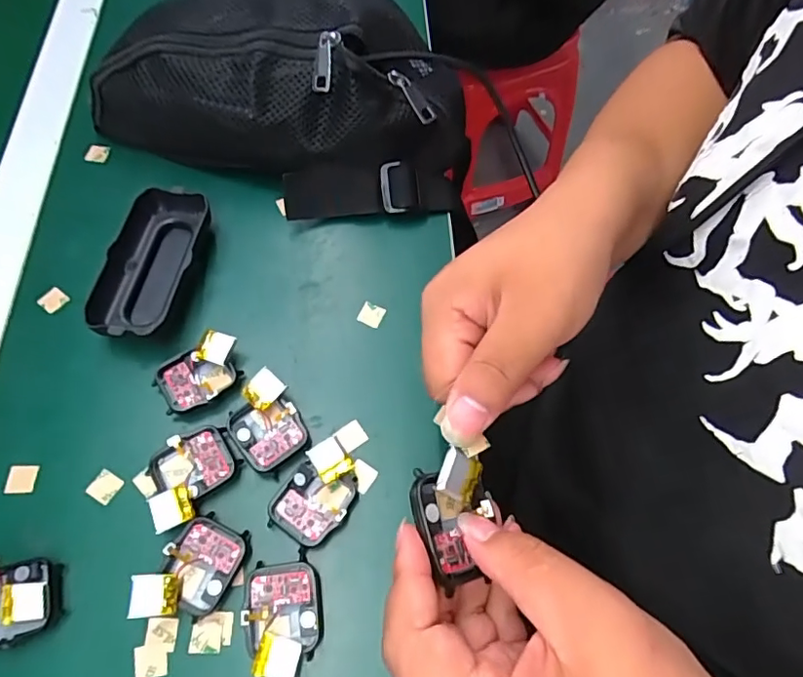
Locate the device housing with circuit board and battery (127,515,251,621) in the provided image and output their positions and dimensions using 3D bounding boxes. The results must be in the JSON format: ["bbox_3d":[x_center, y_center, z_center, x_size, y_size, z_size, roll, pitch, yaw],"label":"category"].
[{"bbox_3d":[-0.109,0.122,0.285,0.038,0.020,0.055,32,67,14],"label":"device housing with circuit board and battery"}]

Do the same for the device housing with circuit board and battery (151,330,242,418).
[{"bbox_3d":[-0.123,0.022,0.336,0.052,0.016,0.038,-34,68,-17],"label":"device housing with circuit board and battery"}]

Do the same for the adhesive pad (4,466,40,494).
[{"bbox_3d":[-0.219,0.081,0.315,0.016,0.004,0.016,-2,63,-2],"label":"adhesive pad"}]

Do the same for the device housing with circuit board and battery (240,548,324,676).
[{"bbox_3d":[-0.061,0.143,0.281,0.039,0.015,0.056,-7,63,-5],"label":"device housing with circuit board and battery"}]

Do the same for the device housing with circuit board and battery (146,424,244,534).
[{"bbox_3d":[-0.118,0.077,0.310,0.048,0.013,0.049,-22,65,-11],"label":"device housing with circuit board and battery"}]

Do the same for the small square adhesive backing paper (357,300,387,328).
[{"bbox_3d":[-0.020,-0.017,0.367,0.016,0.004,0.016,21,65,10],"label":"small square adhesive backing paper"}]

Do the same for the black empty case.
[{"bbox_3d":[-0.170,-0.051,0.368,0.058,0.025,0.105,8,63,3],"label":"black empty case"}]

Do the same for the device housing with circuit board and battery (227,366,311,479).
[{"bbox_3d":[-0.079,0.050,0.323,0.040,0.015,0.053,-34,68,-17],"label":"device housing with circuit board and battery"}]

